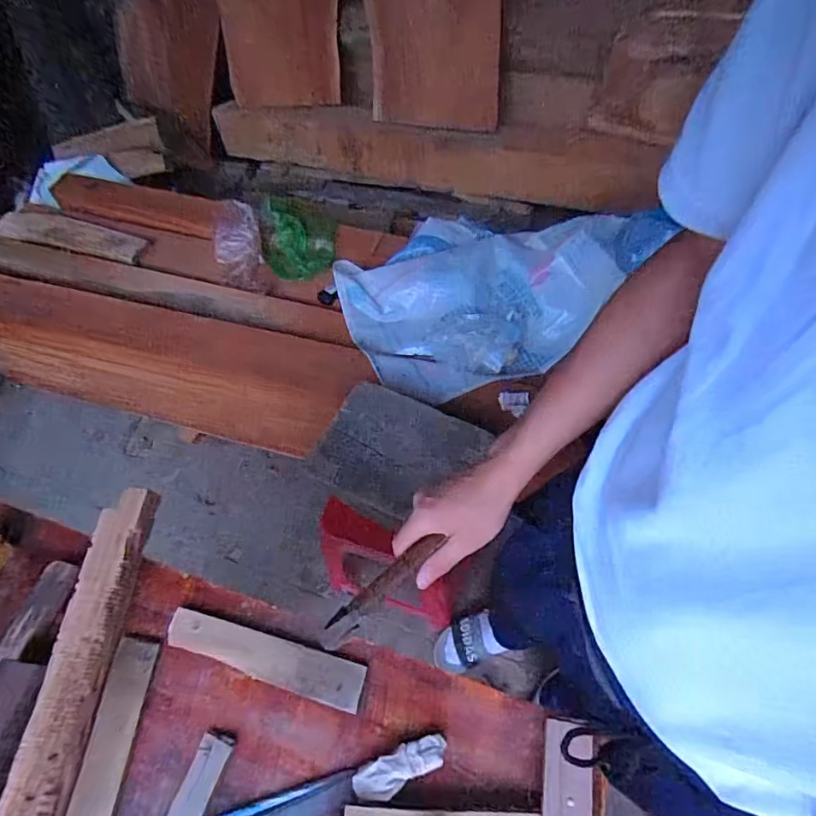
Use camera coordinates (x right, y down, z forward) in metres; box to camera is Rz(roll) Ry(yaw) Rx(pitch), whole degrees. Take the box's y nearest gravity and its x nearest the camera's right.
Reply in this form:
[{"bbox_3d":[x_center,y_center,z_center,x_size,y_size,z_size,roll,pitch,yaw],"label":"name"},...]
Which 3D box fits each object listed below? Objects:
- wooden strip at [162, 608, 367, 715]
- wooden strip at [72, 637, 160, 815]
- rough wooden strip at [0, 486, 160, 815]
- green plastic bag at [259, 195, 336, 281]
[{"bbox_3d":[-0.147,0.254,0.516,0.212,0.012,0.043,13,62,10],"label":"wooden strip"},{"bbox_3d":[-0.293,0.379,0.460,0.037,0.009,0.300,17,54,-20],"label":"wooden strip"},{"bbox_3d":[-0.332,0.300,0.476,0.053,0.027,0.462,1,60,4],"label":"rough wooden strip"},{"bbox_3d":[-0.350,-0.547,1.613,0.228,0.040,0.291,-4,79,-7],"label":"green plastic bag"}]

